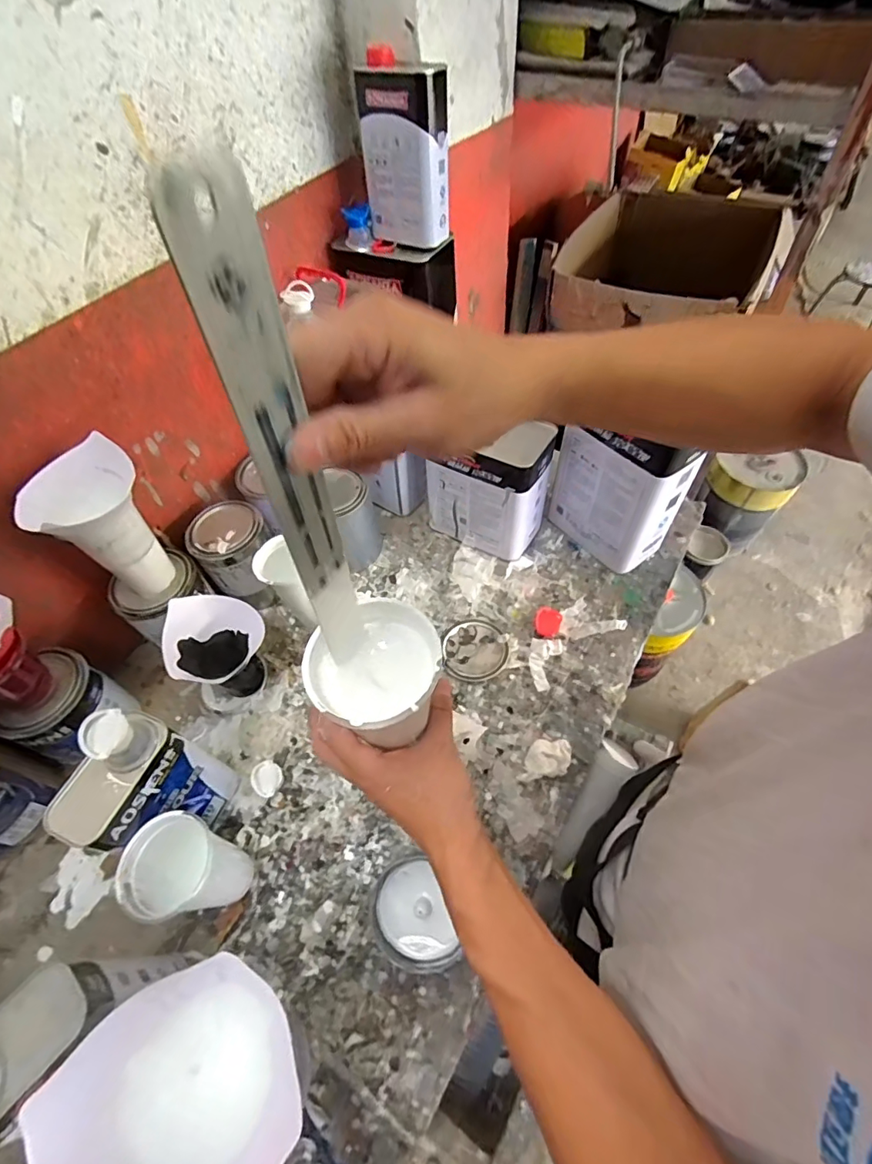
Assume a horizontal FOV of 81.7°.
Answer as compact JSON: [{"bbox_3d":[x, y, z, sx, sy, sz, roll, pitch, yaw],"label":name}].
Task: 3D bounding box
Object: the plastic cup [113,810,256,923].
[{"bbox_3d":[-0.251,0.291,0.512,0.086,0.140,0.081,25,59,19],"label":"plastic cup"}]

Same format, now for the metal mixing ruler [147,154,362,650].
[{"bbox_3d":[-0.059,-0.032,0.232,0.004,0.260,0.035,25,60,17],"label":"metal mixing ruler"}]

